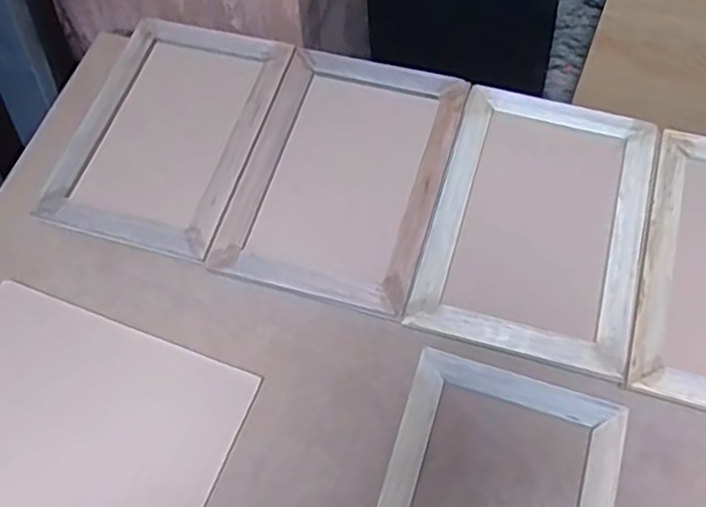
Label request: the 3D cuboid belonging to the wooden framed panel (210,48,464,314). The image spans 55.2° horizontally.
[{"bbox_3d":[-0.008,-0.097,0.738,0.210,0.013,0.313,14,66,10],"label":"wooden framed panel"}]

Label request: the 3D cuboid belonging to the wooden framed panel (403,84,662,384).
[{"bbox_3d":[0.193,-0.037,0.699,0.208,0.012,0.300,15,67,10],"label":"wooden framed panel"}]

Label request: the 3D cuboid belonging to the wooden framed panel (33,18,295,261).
[{"bbox_3d":[-0.208,-0.144,0.773,0.201,0.014,0.291,13,66,10],"label":"wooden framed panel"}]

